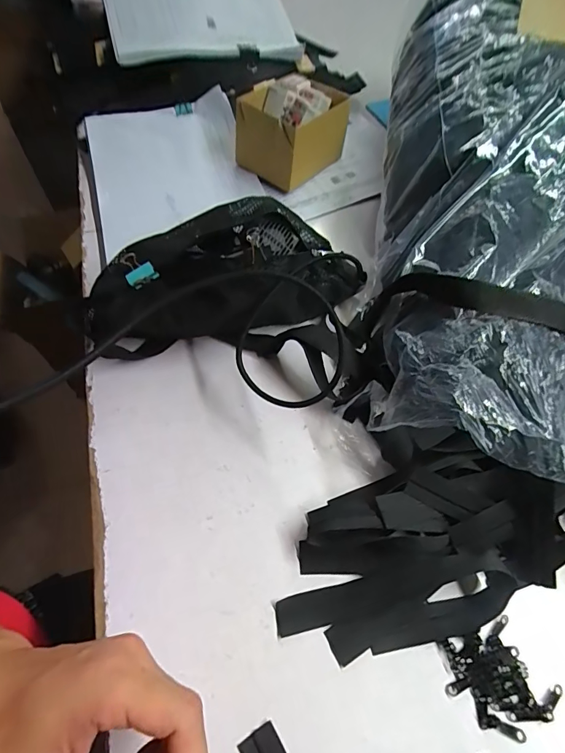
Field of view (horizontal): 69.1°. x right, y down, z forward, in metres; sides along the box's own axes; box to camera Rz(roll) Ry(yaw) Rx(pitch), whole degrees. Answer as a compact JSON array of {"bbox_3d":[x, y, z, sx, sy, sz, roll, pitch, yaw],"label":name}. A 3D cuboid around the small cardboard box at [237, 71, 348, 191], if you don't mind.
[{"bbox_3d":[0.018,-0.340,0.569,0.102,0.087,0.148,35,63,18],"label":"small cardboard box"}]

